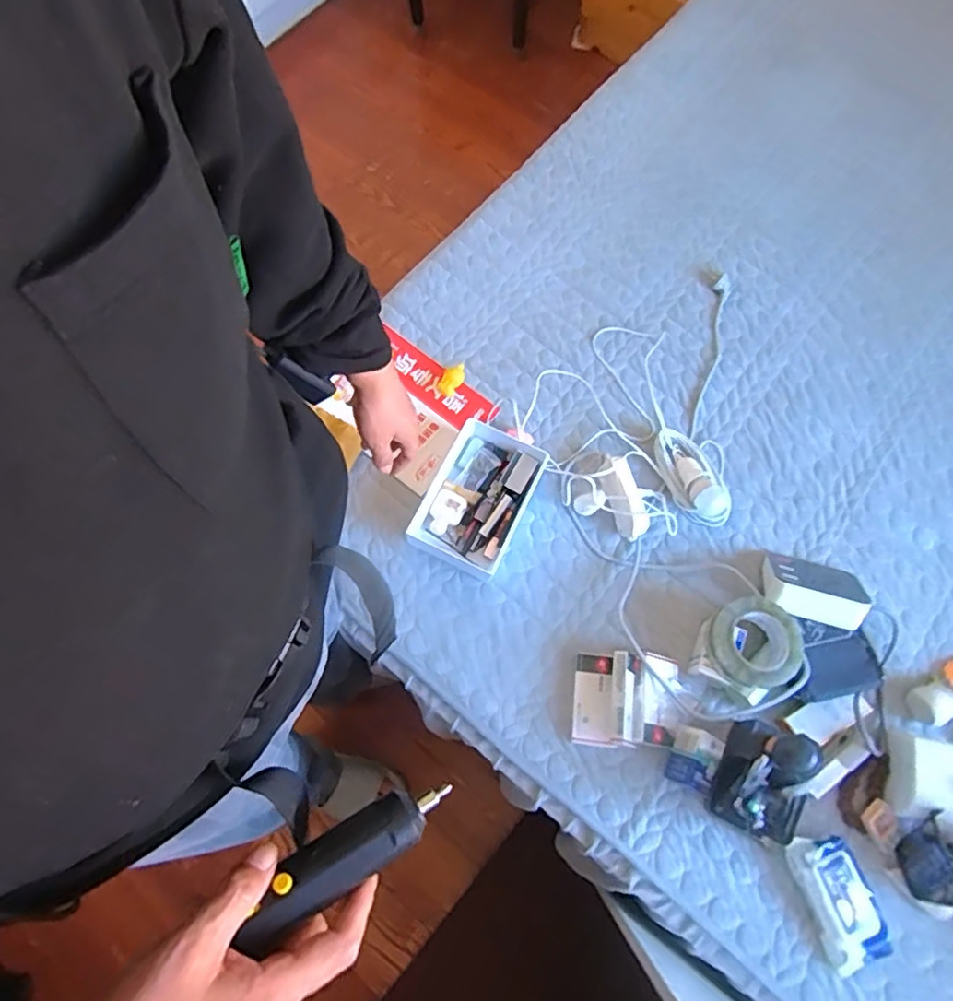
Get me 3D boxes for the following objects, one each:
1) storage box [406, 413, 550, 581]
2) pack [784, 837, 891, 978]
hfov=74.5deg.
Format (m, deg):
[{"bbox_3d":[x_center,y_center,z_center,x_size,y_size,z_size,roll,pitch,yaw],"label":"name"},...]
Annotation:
[{"bbox_3d":[0.001,-0.003,1.005,0.150,0.053,0.220,24,73,9],"label":"storage box"},{"bbox_3d":[0.470,0.515,0.809,0.084,0.029,0.150,-17,71,-5],"label":"pack"}]

